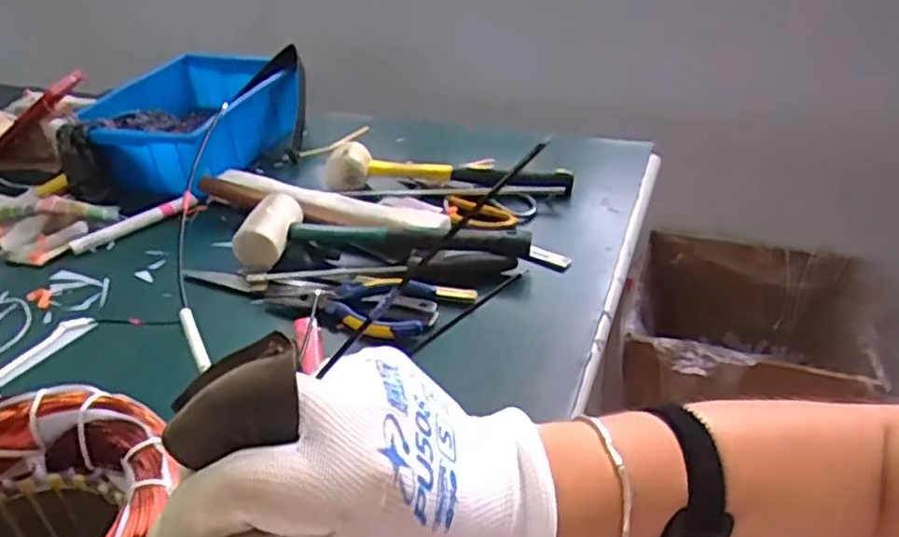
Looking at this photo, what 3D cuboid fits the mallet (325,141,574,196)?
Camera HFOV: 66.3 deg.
[{"bbox_3d":[-0.001,-0.113,0.781,0.274,0.041,0.050,-1,33,4],"label":"mallet"}]

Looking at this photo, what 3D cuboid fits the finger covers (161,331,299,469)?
[{"bbox_3d":[-0.067,0.039,0.214,0.039,0.023,0.029,-6,35,-10],"label":"finger covers"}]

